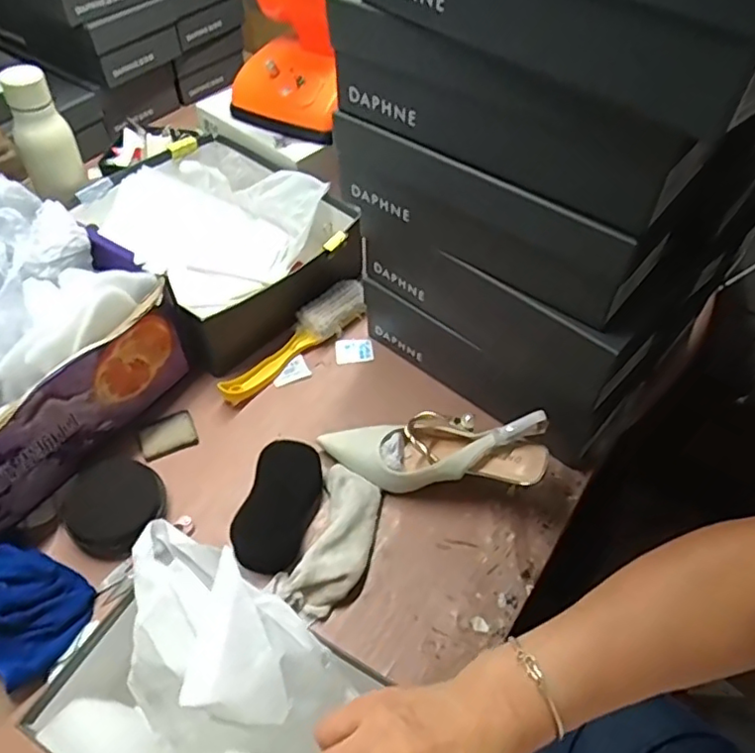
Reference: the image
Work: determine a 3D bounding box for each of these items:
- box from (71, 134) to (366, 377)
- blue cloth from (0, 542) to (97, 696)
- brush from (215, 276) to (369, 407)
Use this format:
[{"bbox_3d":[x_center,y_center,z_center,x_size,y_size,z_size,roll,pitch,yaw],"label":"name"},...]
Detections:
[{"bbox_3d":[-0.195,-0.177,0.818,0.259,0.105,0.342,-32,58,-24],"label":"box"},{"bbox_3d":[-0.315,0.201,0.540,0.103,0.054,0.102,26,55,19],"label":"blue cloth"},{"bbox_3d":[-0.102,-0.046,0.755,0.220,0.043,0.059,-35,59,-26],"label":"brush"}]

